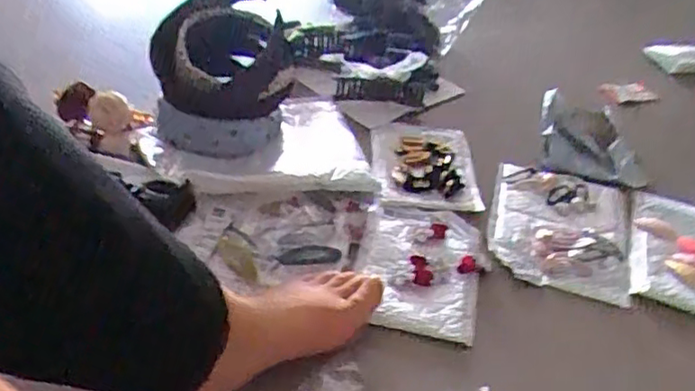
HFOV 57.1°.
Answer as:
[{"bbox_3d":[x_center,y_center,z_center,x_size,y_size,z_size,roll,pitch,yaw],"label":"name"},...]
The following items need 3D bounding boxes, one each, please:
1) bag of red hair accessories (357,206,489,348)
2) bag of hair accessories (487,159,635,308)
[{"bbox_3d":[0.074,0.067,0.650,0.121,0.013,0.176,12,38,6],"label":"bag of red hair accessories"},{"bbox_3d":[0.243,0.031,0.725,0.155,0.015,0.198,15,38,10],"label":"bag of hair accessories"}]

